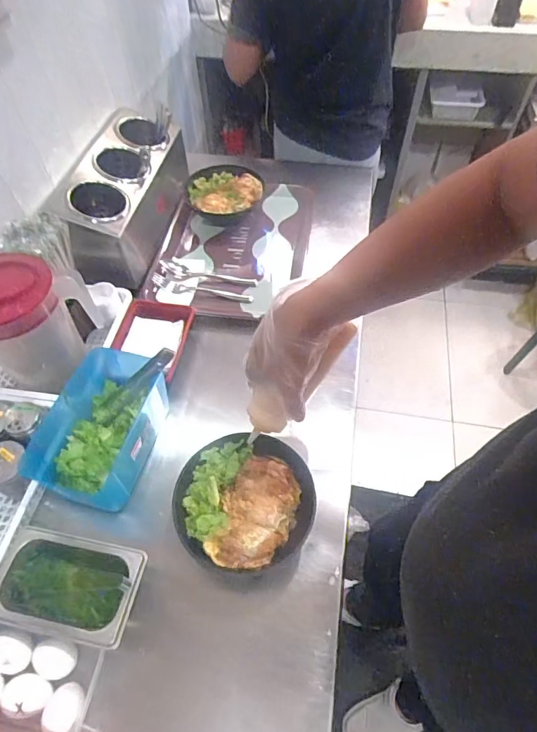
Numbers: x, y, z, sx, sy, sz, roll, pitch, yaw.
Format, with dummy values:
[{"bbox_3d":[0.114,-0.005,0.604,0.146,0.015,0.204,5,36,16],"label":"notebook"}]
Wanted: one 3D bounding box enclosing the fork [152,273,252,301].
[{"bbox_3d":[-0.129,-0.152,0.861,0.194,0.027,0.026,8,56,8],"label":"fork"}]

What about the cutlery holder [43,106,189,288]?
[{"bbox_3d":[-0.286,-0.379,0.934,0.144,0.179,0.425,3,56,5],"label":"cutlery holder"}]

